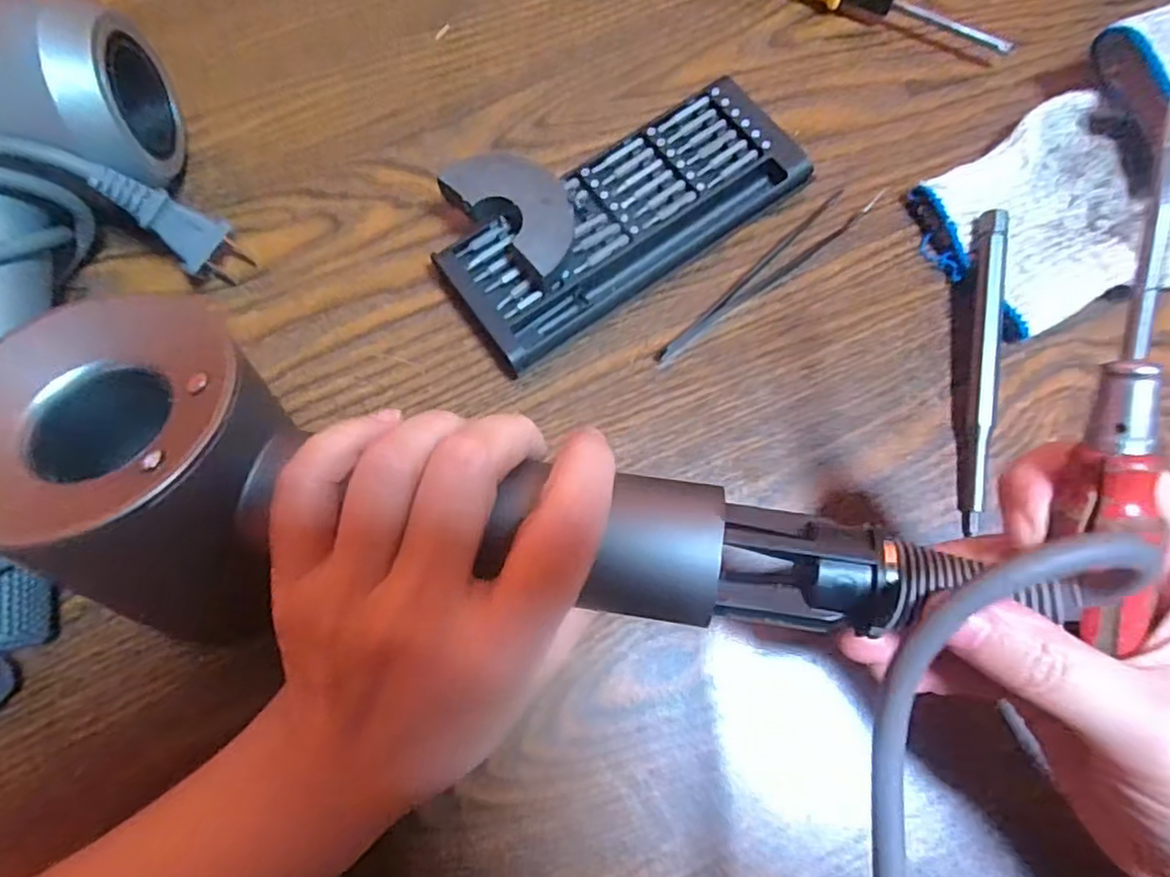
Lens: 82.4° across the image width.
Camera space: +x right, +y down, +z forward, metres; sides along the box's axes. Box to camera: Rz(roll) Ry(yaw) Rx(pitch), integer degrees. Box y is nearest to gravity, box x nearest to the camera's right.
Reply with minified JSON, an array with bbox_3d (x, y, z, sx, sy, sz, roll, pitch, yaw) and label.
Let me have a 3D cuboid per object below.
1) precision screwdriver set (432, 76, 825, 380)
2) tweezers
[{"bbox_3d":[0.017,-0.091,0.285,0.153,0.016,0.062,-35,78,-8],"label":"precision screwdriver set"},{"bbox_3d":[0.077,-0.072,0.287,0.117,0.004,0.016,-37,78,-9],"label":"tweezers"}]

